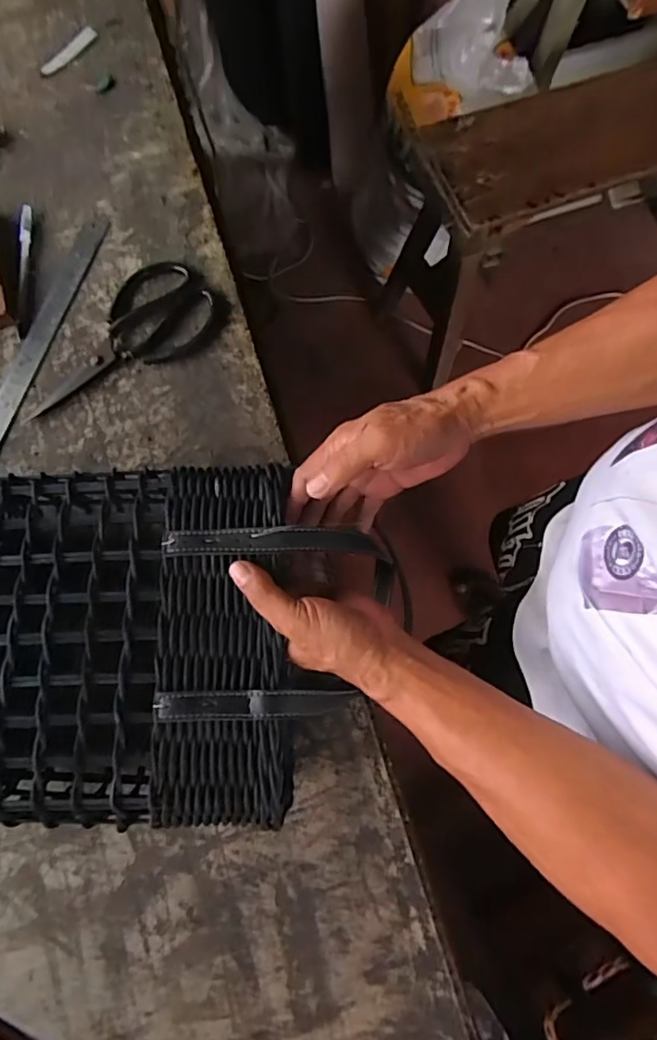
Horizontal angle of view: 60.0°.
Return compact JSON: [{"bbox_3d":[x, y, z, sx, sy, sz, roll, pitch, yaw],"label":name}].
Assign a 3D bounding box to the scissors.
[{"bbox_3d":[-0.210,-0.179,0.565,0.206,0.013,0.094,-33,79,-6],"label":"scissors"}]

